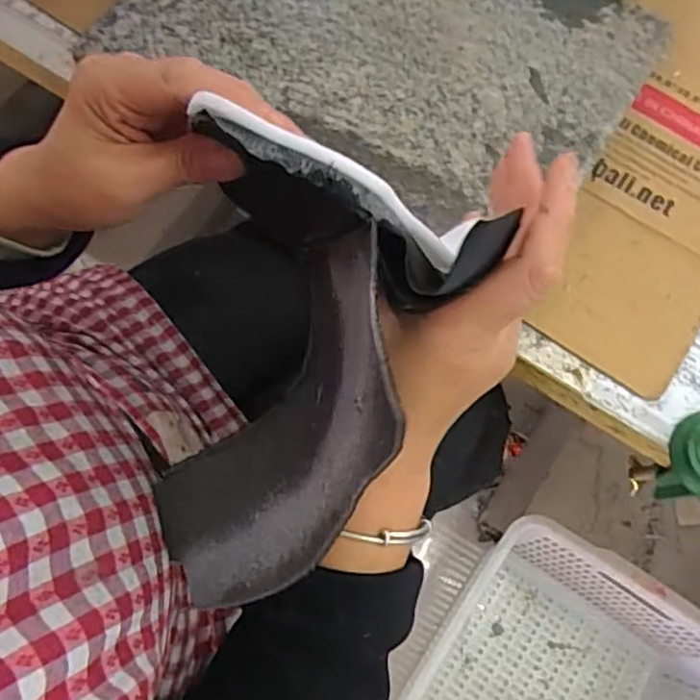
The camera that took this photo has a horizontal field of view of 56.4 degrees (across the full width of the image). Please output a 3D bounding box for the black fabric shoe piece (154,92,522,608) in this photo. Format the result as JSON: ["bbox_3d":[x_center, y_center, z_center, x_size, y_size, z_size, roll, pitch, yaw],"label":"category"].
[{"bbox_3d":[-0.032,0.017,0.269,0.115,0.116,0.169,23,76,5],"label":"black fabric shoe piece"}]

